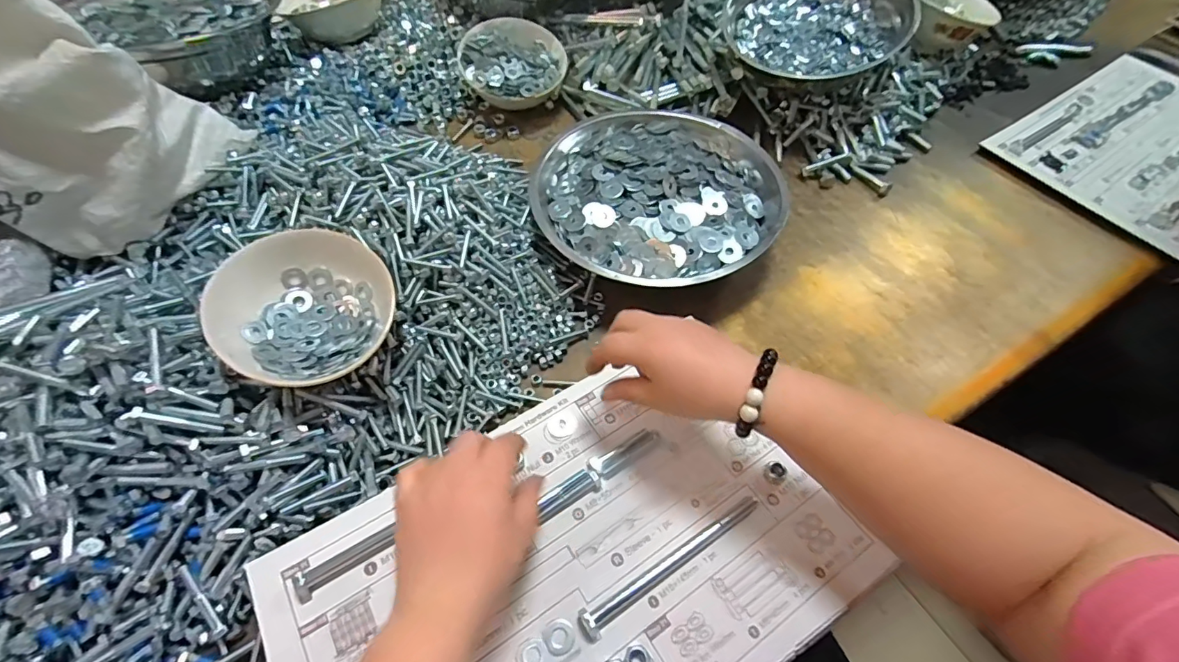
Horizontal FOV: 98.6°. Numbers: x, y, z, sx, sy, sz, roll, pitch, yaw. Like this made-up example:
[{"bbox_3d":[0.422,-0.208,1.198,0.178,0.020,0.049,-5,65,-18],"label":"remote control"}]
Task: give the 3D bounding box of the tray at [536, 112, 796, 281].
[{"bbox_3d":[0.069,-0.144,0.544,0.251,0.063,0.249,-10,58,-8],"label":"tray"}]

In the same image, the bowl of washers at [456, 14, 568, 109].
[{"bbox_3d":[-0.103,-0.346,0.664,0.133,0.053,0.142,34,64,3],"label":"bowl of washers"}]

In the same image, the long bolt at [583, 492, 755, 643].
[{"bbox_3d":[0.060,0.161,0.354,0.150,0.011,0.016,-27,62,-18],"label":"long bolt"}]

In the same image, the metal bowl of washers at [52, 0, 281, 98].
[{"bbox_3d":[-0.475,-0.363,0.605,0.199,0.068,0.201,36,63,20],"label":"metal bowl of washers"}]

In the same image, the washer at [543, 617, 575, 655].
[{"bbox_3d":[-0.020,0.201,0.334,0.020,0.004,0.020,1,57,-1],"label":"washer"}]

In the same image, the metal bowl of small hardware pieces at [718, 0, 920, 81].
[{"bbox_3d":[0.280,-0.388,0.629,0.204,0.072,0.204,-1,67,3],"label":"metal bowl of small hardware pieces"}]

